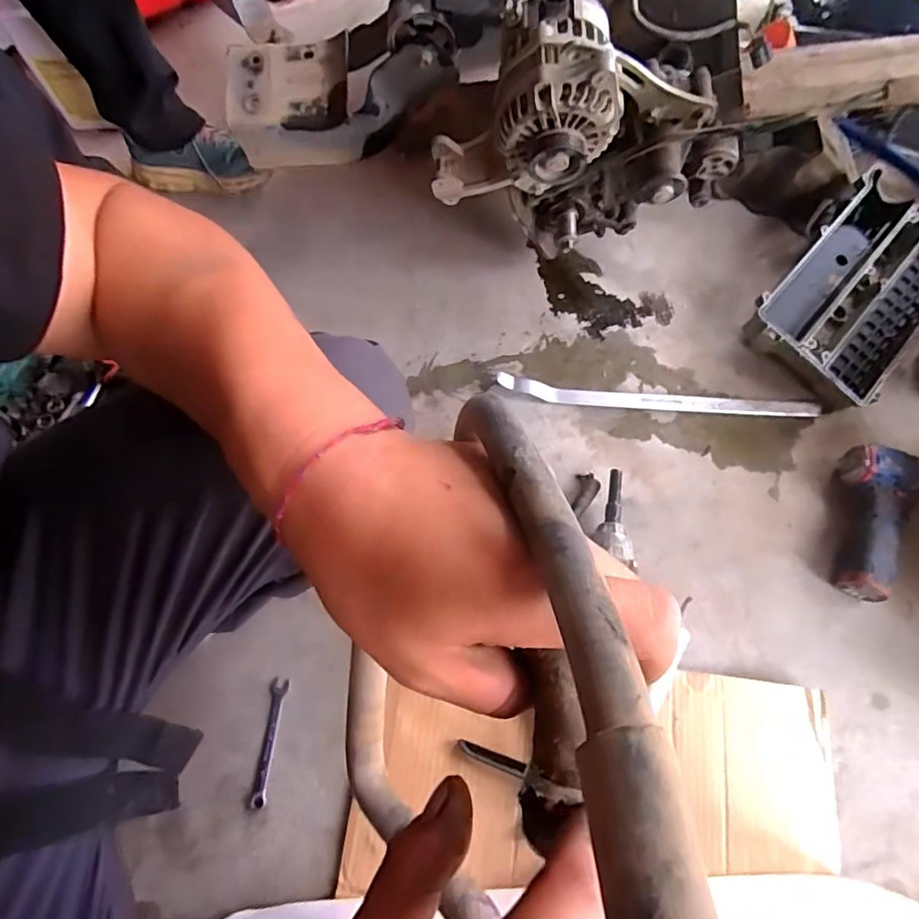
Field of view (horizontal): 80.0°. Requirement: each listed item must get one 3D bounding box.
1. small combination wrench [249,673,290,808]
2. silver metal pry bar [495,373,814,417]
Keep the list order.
[{"bbox_3d":[-0.223,0.331,0.643,0.020,0.010,0.134,4,67,3],"label":"small combination wrench"},{"bbox_3d":[0.290,-0.089,0.804,0.463,0.016,0.036,5,67,4],"label":"silver metal pry bar"}]

